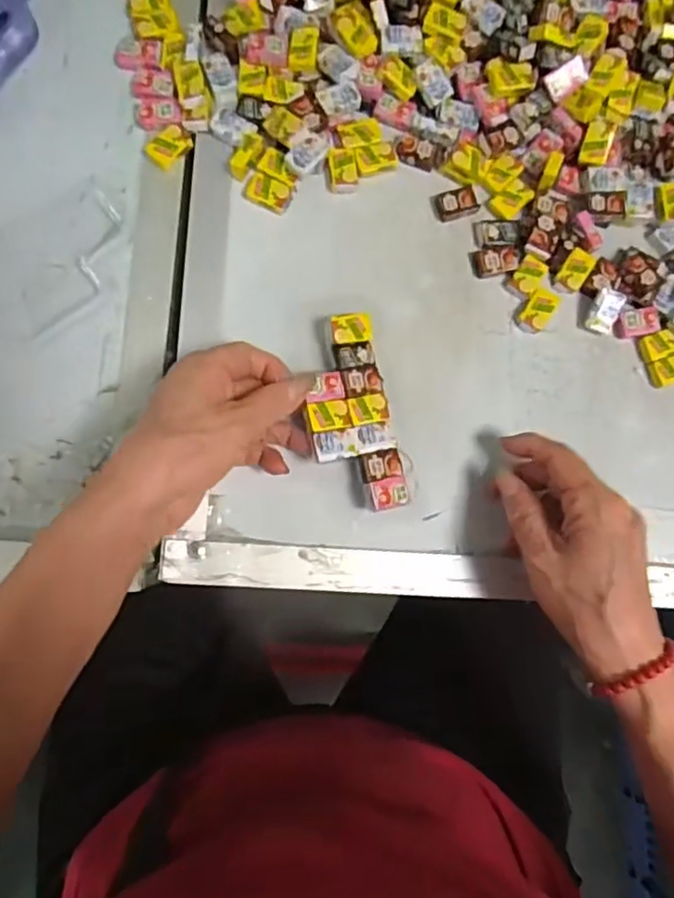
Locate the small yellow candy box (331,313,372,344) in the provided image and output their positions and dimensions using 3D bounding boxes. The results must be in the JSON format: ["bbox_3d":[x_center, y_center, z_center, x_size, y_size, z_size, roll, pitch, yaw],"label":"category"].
[{"bbox_3d":[0.009,-0.071,0.387,0.025,0.017,0.017,-9,85,-6],"label":"small yellow candy box"}]

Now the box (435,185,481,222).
[{"bbox_3d":[0.078,-0.158,0.410,0.027,0.004,0.018,-19,86,-7],"label":"box"}]

